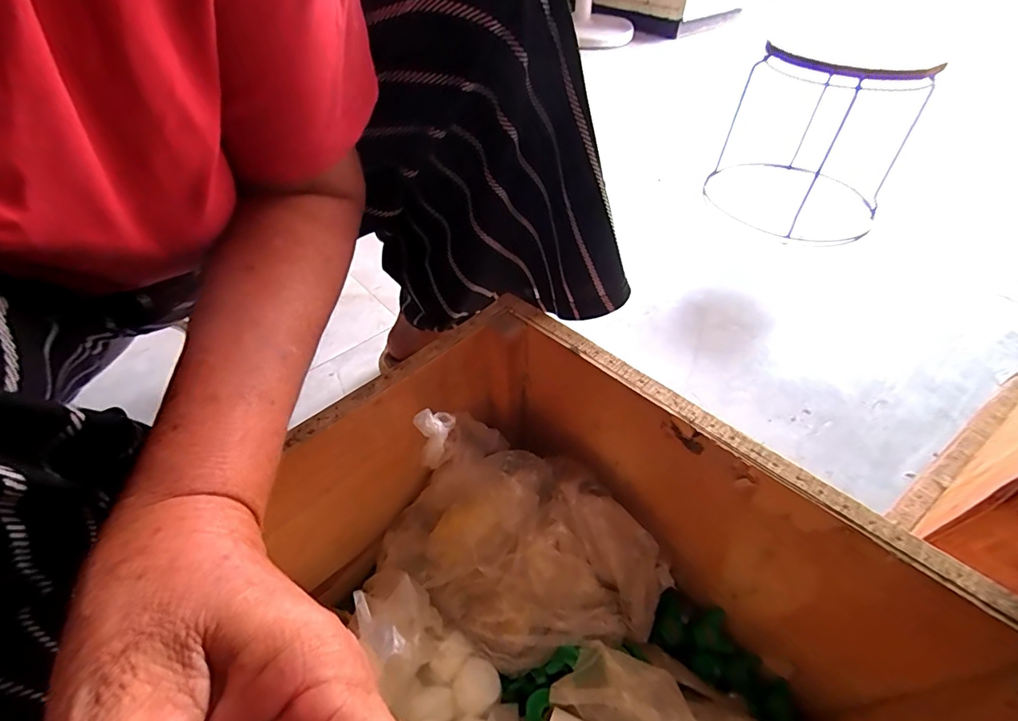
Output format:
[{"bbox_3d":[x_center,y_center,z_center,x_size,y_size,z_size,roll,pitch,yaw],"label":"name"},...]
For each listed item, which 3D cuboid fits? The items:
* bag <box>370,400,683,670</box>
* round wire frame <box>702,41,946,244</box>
[{"bbox_3d":[0.012,0.145,0.368,0.218,0.085,0.144,14,48,13],"label":"bag"},{"bbox_3d":[0.605,-0.446,0.924,0.331,0.291,0.303,0,46,0],"label":"round wire frame"}]

